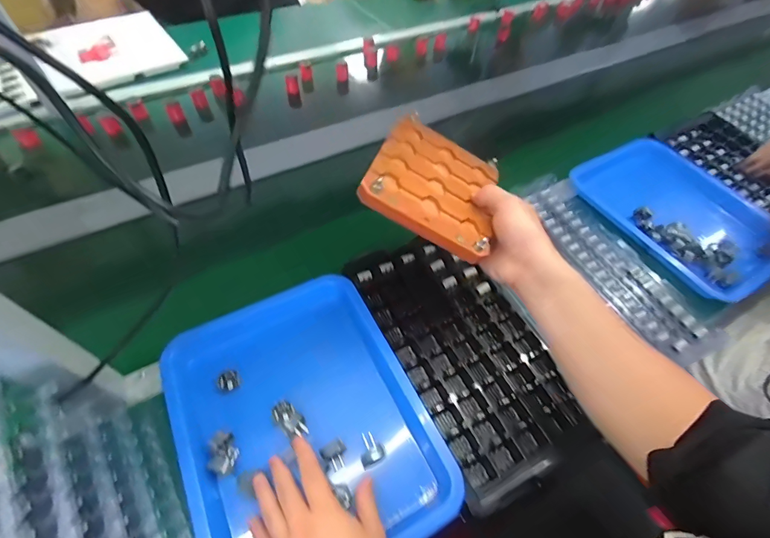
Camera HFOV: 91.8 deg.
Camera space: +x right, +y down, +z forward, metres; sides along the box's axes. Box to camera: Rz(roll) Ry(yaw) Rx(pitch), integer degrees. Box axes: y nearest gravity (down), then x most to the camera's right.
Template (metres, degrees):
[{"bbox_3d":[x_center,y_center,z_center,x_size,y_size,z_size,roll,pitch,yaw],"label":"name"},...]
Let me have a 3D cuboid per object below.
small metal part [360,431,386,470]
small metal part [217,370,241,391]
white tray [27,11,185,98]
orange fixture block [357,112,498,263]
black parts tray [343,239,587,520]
[{"bbox_3d":[-0.018,0.210,0.436,0.029,0.017,0.032,-25,58,-19],"label":"small metal part"},{"bbox_3d":[-0.199,0.143,0.478,0.021,0.020,0.024,11,54,6],"label":"small metal part"},{"bbox_3d":[-0.695,-0.562,0.941,0.305,0.041,0.327,-31,60,-23],"label":"white tray"},{"bbox_3d":[0.061,-0.106,0.434,0.143,0.017,0.195,29,45,-8],"label":"orange fixture block"},{"bbox_3d":[0.105,0.103,0.516,0.195,0.040,0.355,-21,57,-17],"label":"black parts tray"}]

